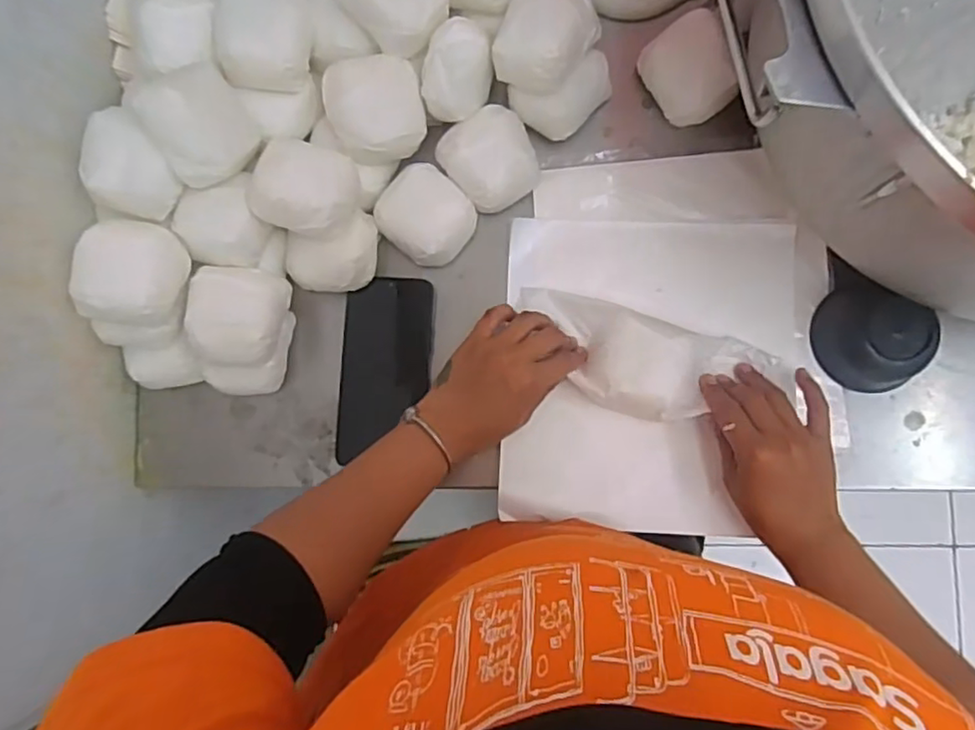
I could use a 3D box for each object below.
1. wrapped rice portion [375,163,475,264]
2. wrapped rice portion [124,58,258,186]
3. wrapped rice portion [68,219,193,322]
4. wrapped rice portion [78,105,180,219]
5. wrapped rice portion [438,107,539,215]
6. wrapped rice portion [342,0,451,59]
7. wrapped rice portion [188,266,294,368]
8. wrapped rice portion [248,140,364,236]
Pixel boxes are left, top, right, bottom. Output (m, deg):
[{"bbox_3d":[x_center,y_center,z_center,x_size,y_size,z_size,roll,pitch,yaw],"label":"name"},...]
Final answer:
[{"bbox_3d":[-0.052,-0.132,0.556,0.081,0.038,0.078,38,89,5],"label":"wrapped rice portion"},{"bbox_3d":[-0.227,-0.190,0.483,0.069,0.047,0.084,-29,85,1],"label":"wrapped rice portion"},{"bbox_3d":[-0.286,-0.075,0.490,0.067,0.043,0.082,8,86,4],"label":"wrapped rice portion"},{"bbox_3d":[-0.283,-0.152,0.488,0.062,0.046,0.066,0,86,3],"label":"wrapped rice portion"},{"bbox_3d":[0.003,-0.182,0.552,0.077,0.056,0.081,-32,85,0],"label":"wrapped rice portion"},{"bbox_3d":[-0.070,-0.300,0.512,0.069,0.044,0.074,45,89,5],"label":"wrapped rice portion"},{"bbox_3d":[-0.210,-0.041,0.522,0.073,0.042,0.081,2,86,3],"label":"wrapped rice portion"},{"bbox_3d":[-0.149,-0.149,0.512,0.077,0.050,0.077,0,86,3],"label":"wrapped rice portion"}]

